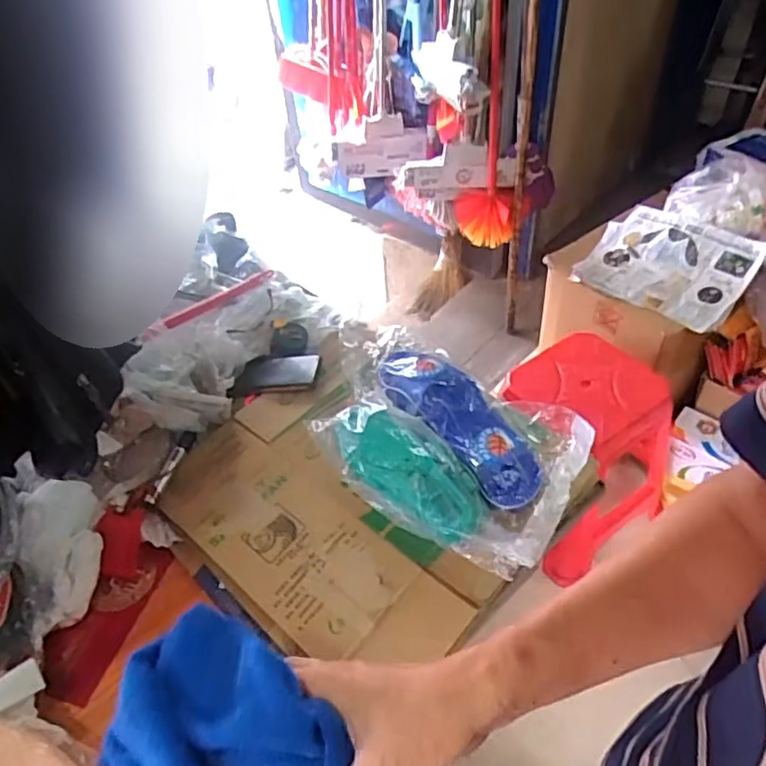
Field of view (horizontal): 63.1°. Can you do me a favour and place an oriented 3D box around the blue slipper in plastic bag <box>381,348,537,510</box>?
[{"bbox_3d":[0.103,0.044,0.821,0.096,0.046,0.263,-33,65,-23],"label":"blue slipper in plastic bag"}]

